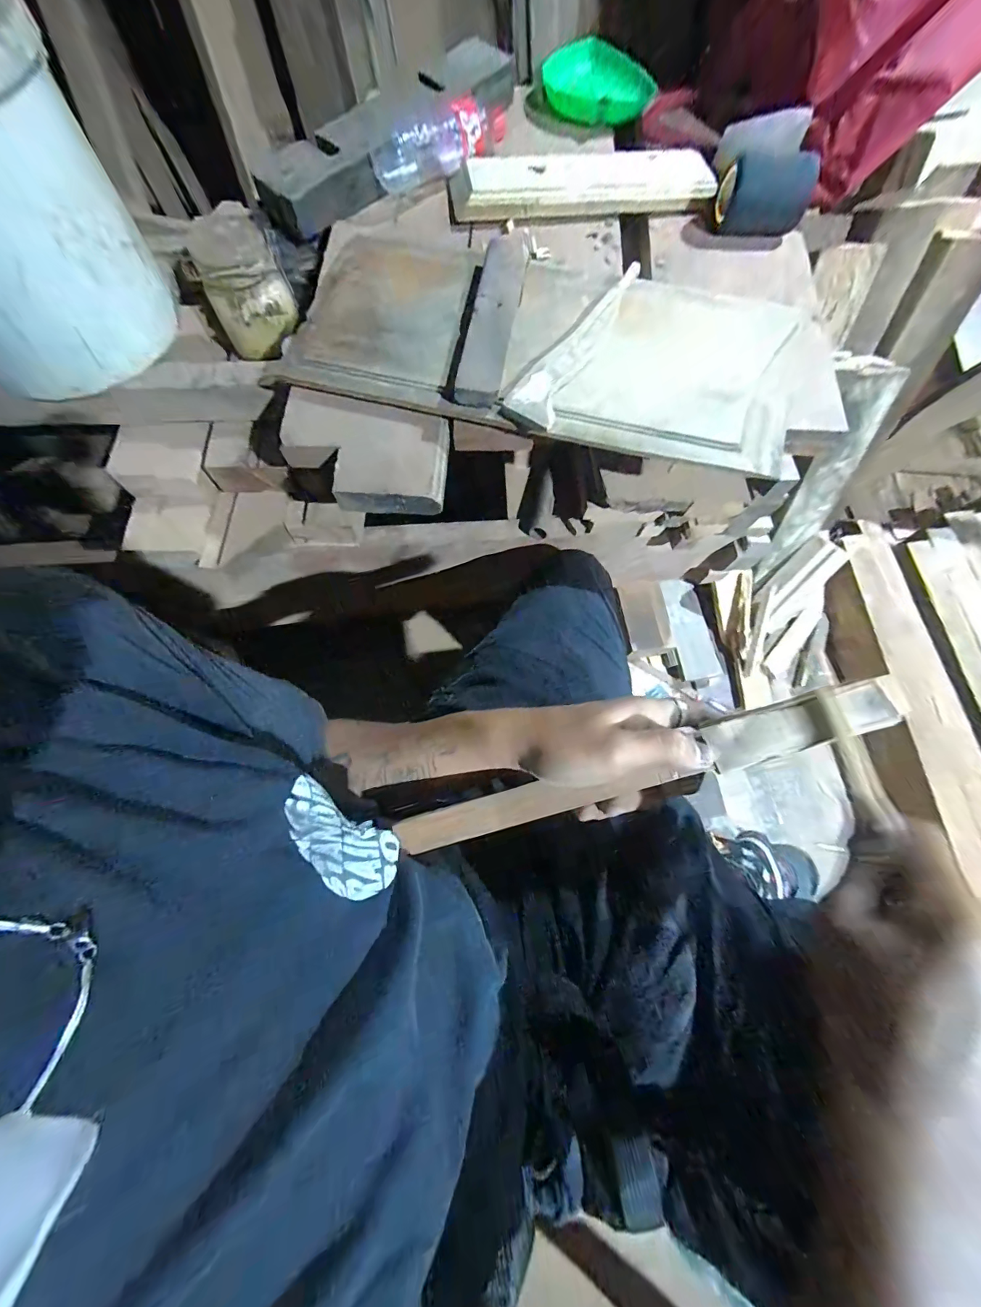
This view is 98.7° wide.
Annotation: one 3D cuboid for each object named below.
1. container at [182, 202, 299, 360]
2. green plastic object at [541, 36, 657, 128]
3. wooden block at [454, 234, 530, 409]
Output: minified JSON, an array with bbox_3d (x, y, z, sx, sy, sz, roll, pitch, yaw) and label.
[{"bbox_3d":[-0.343,-0.512,0.592,0.109,0.122,0.092,-25,73,-8],"label":"container"},{"bbox_3d":[0.162,-0.902,0.667,0.165,0.043,0.154,-19,72,-6],"label":"green plastic object"},{"bbox_3d":[0.003,-0.385,0.480,0.051,0.025,0.233,9,72,3],"label":"wooden block"}]

